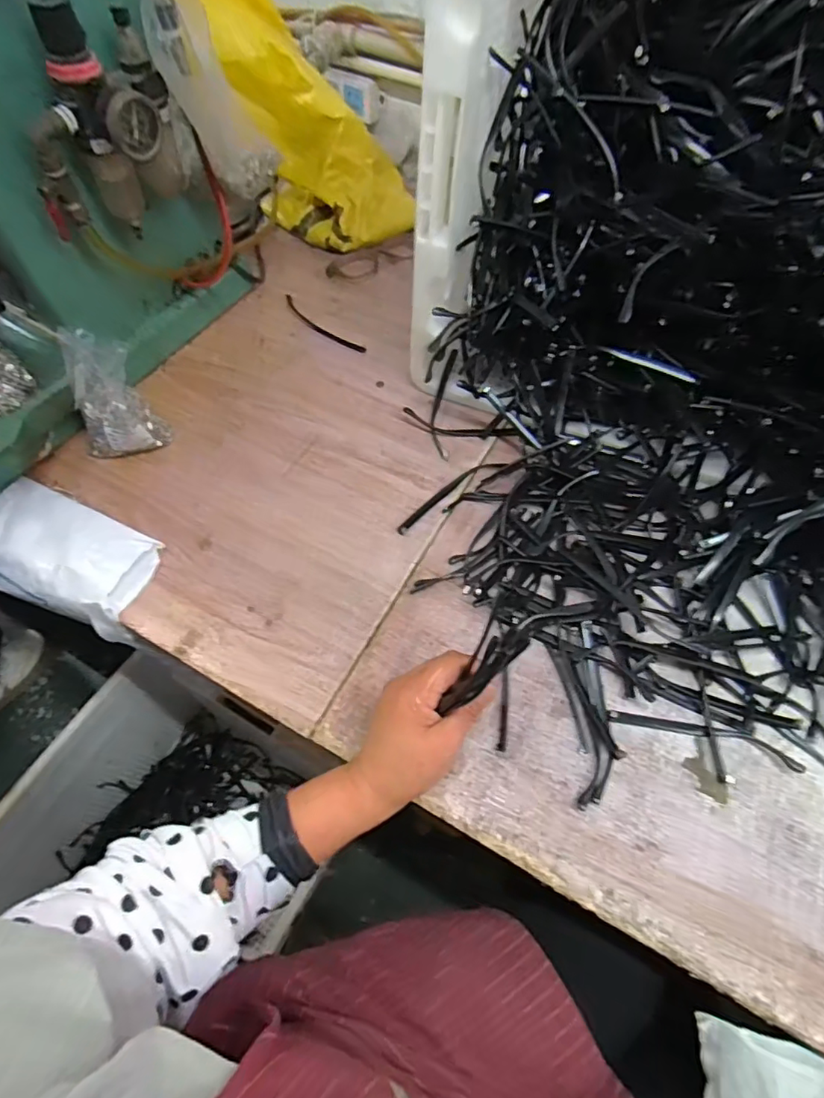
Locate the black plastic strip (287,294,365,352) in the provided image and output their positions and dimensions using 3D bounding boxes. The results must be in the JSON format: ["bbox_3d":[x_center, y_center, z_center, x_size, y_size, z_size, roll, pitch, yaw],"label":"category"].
[{"bbox_3d":[-0.107,-0.262,0.643,0.020,0.004,0.137,-41,68,-21],"label":"black plastic strip"}]

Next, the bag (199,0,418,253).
[{"bbox_3d":[-0.154,-0.527,0.668,0.119,0.323,0.111,11,54,46],"label":"bag"}]

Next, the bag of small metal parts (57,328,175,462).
[{"bbox_3d":[-0.281,-0.139,0.521,0.072,0.104,0.066,8,60,4],"label":"bag of small metal parts"}]

